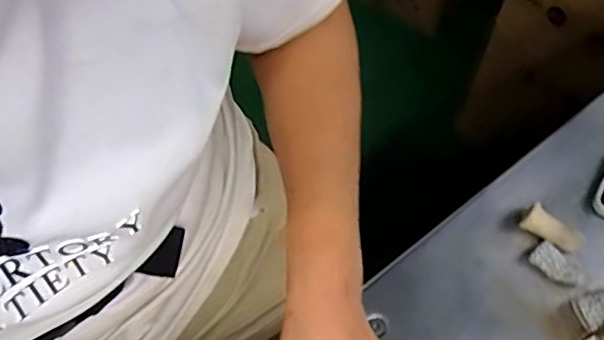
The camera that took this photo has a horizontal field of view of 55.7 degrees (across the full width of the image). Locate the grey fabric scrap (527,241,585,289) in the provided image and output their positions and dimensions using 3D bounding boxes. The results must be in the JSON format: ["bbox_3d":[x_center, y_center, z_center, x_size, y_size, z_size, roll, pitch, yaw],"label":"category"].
[{"bbox_3d":[0.205,0.078,0.461,0.022,0.014,0.042,-39,68,-19],"label":"grey fabric scrap"}]

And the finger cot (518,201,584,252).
[{"bbox_3d":[0.206,0.052,0.476,0.046,0.024,0.020,39,68,20],"label":"finger cot"}]

